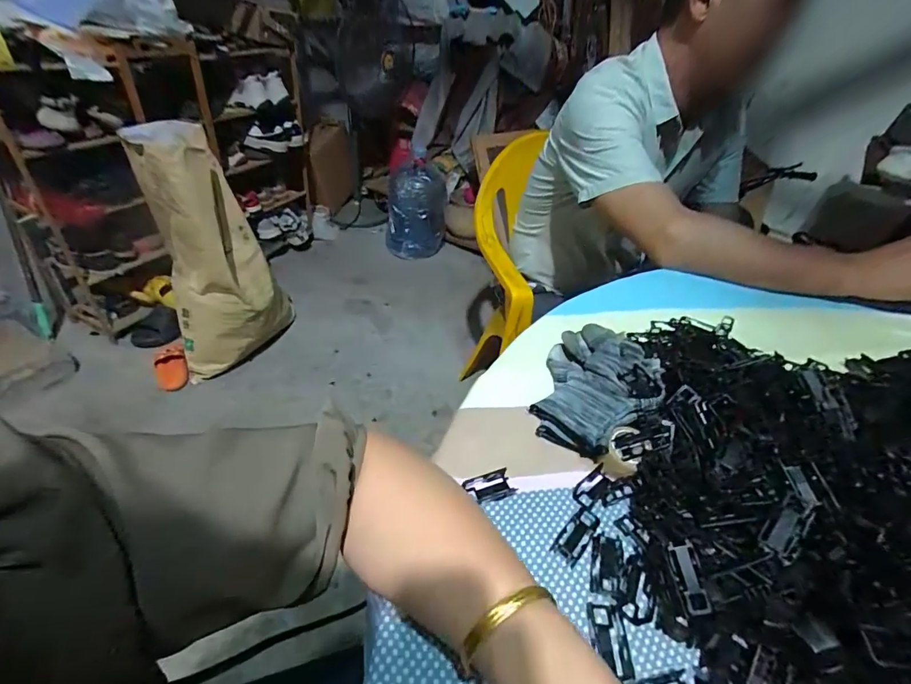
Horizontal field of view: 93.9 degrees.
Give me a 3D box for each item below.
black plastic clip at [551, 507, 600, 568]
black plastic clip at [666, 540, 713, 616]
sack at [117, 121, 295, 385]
[{"bbox_3d":[0.087,0.137,0.303,0.018,0.004,0.043,33,47,28],"label":"black plastic clip"},{"bbox_3d":[0.147,0.147,0.266,0.018,0.007,0.039,-2,61,-10],"label":"black plastic clip"},{"bbox_3d":[-0.752,-0.276,1.364,0.342,0.661,0.371,-10,43,-18],"label":"sack"}]

